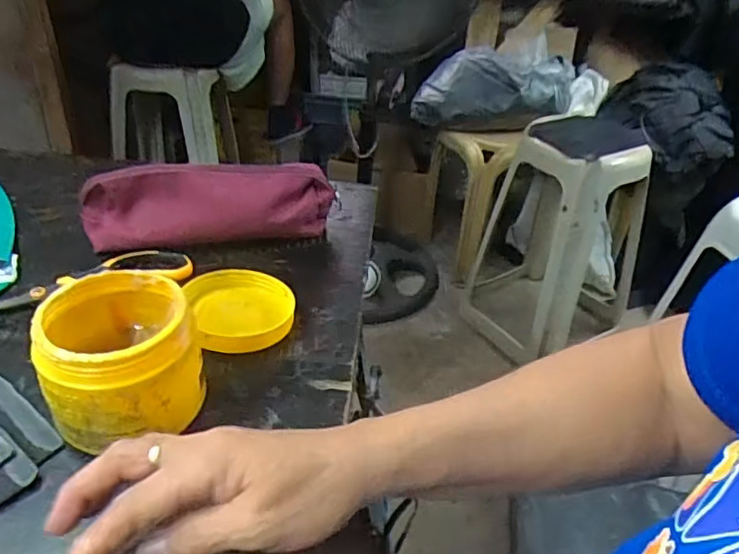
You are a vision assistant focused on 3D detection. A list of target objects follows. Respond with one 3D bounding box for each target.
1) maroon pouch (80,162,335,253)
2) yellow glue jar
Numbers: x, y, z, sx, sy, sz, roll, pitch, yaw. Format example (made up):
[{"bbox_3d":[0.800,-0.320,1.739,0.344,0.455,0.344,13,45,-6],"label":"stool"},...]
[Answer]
[{"bbox_3d":[-0.151,-0.068,0.582,0.228,0.073,0.047,-6,36,-16],"label":"maroon pouch"},{"bbox_3d":[-0.156,0.054,0.390,0.089,0.084,0.098,-1,35,-10],"label":"yellow glue jar"}]

